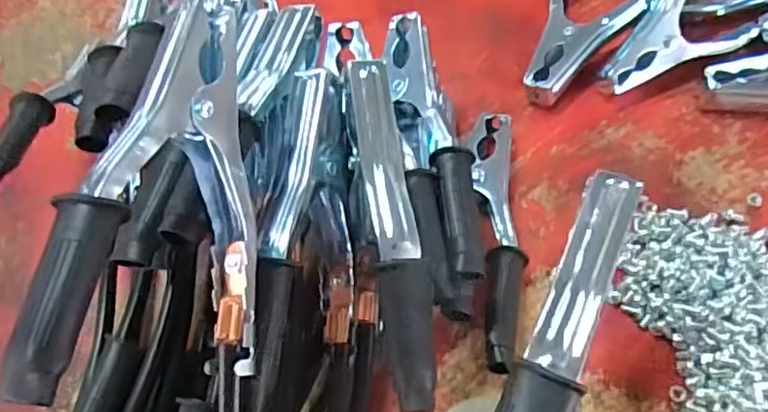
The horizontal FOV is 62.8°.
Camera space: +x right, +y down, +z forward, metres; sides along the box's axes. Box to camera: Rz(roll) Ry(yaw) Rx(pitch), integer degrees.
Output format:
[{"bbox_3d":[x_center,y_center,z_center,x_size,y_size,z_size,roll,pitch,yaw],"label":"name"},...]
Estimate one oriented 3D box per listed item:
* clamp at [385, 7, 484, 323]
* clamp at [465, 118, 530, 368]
[{"bbox_3d":[0.024,-0.026,0.310,0.033,0.031,0.155,-9,63,-1],"label":"clamp"},{"bbox_3d":[0.062,0.014,0.344,0.032,0.020,0.145,-2,63,3],"label":"clamp"}]

